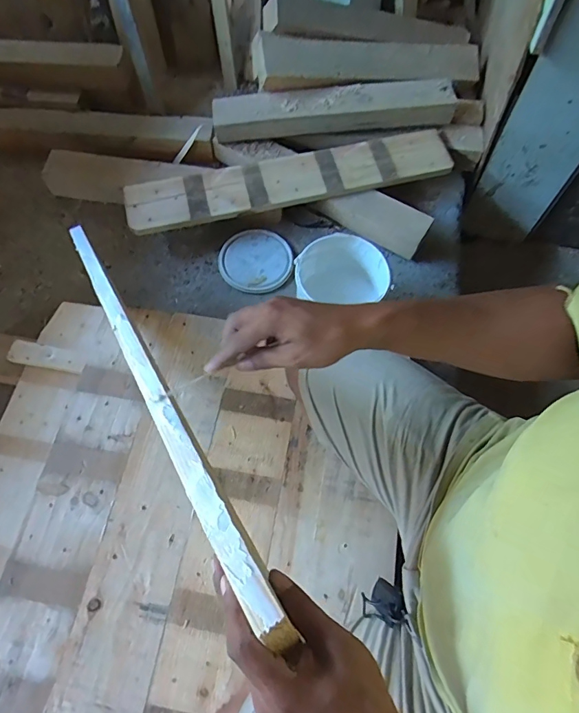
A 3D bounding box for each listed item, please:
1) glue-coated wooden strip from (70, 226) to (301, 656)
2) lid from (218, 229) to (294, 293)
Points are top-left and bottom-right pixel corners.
[{"bbox_3d":[-0.191,-0.009,0.532,0.024,0.048,0.740,-31,45,-13],"label":"glue-coated wooden strip"},{"bbox_3d":[-0.082,-0.236,1.042,0.181,0.021,0.172,-1,68,2],"label":"lid"}]

